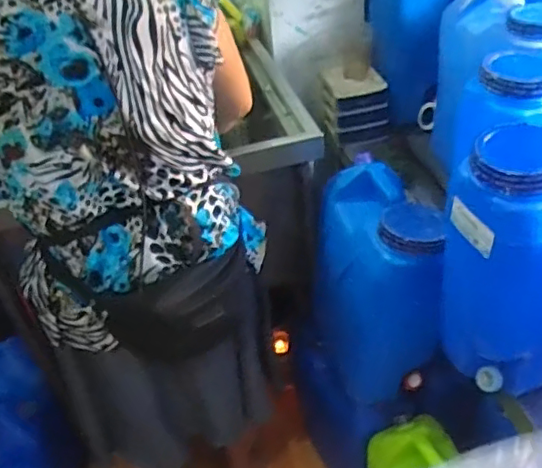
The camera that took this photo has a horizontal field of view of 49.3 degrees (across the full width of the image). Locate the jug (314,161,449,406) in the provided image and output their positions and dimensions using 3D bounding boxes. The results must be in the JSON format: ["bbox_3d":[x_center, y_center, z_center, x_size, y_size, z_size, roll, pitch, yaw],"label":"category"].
[{"bbox_3d":[0.204,0.101,1.185,0.186,0.415,0.264,-11,39,-6],"label":"jug"}]

